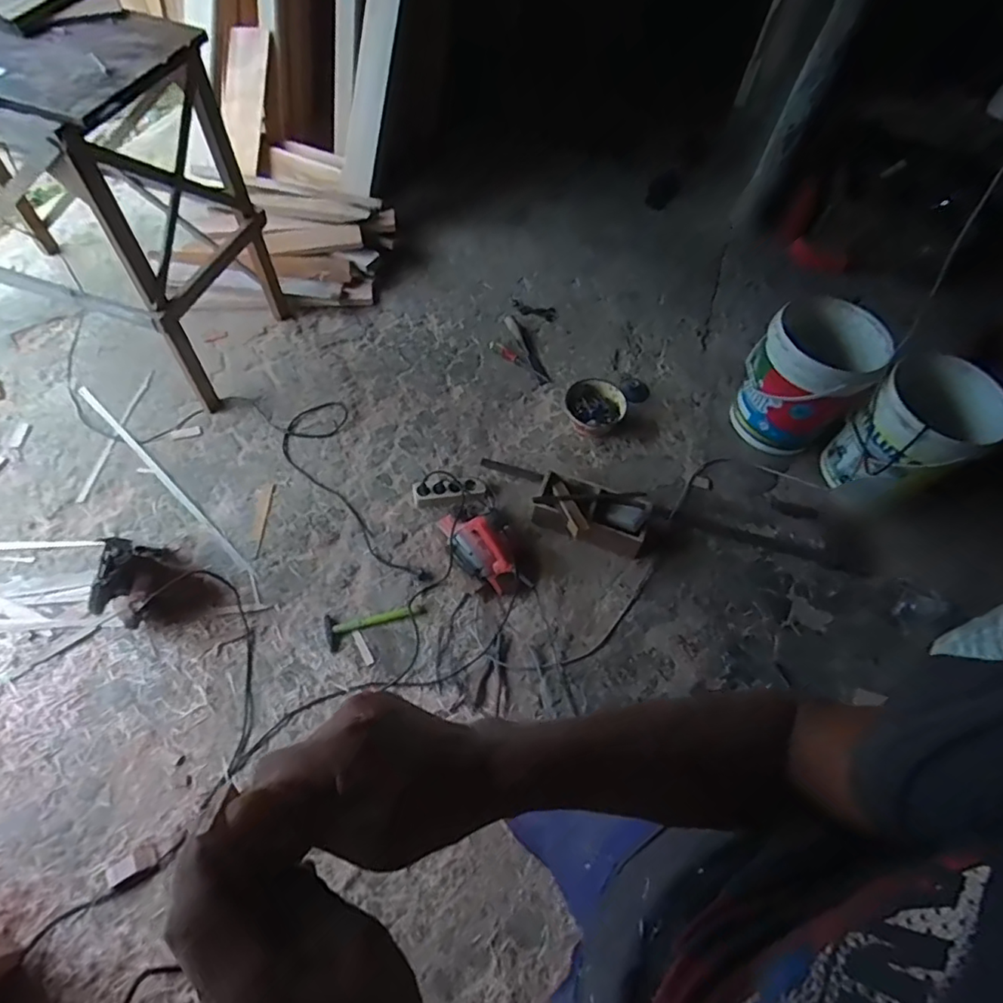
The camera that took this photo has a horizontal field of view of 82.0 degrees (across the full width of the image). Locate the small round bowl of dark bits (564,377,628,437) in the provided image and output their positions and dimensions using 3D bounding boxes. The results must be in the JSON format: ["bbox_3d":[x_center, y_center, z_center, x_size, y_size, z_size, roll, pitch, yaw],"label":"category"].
[{"bbox_3d":[0.297,-0.290,1.799,0.185,0.083,0.200,38,64,18],"label":"small round bowl of dark bits"}]

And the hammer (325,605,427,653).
[{"bbox_3d":[-0.313,0.296,1.438,0.244,0.024,0.085,-14,61,-11],"label":"hammer"}]

